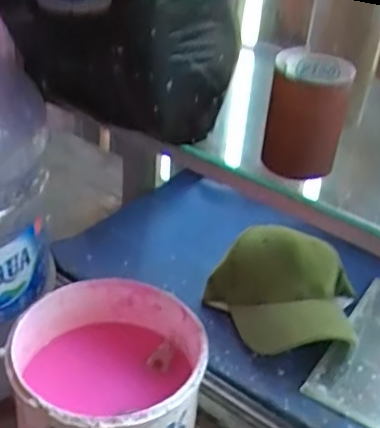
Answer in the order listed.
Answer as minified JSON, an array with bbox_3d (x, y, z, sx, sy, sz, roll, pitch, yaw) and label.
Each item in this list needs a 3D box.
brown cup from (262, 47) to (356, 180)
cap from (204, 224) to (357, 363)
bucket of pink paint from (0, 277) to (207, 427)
[{"bbox_3d":[0.113,-0.096,0.589,0.071,0.095,0.077,13,35,13],"label":"brown cup"},{"bbox_3d":[0.125,0.107,0.810,0.202,0.094,0.175,7,34,5],"label":"cap"},{"bbox_3d":[-0.080,0.186,0.612,0.179,0.161,0.173,3,34,-2],"label":"bucket of pink paint"}]

